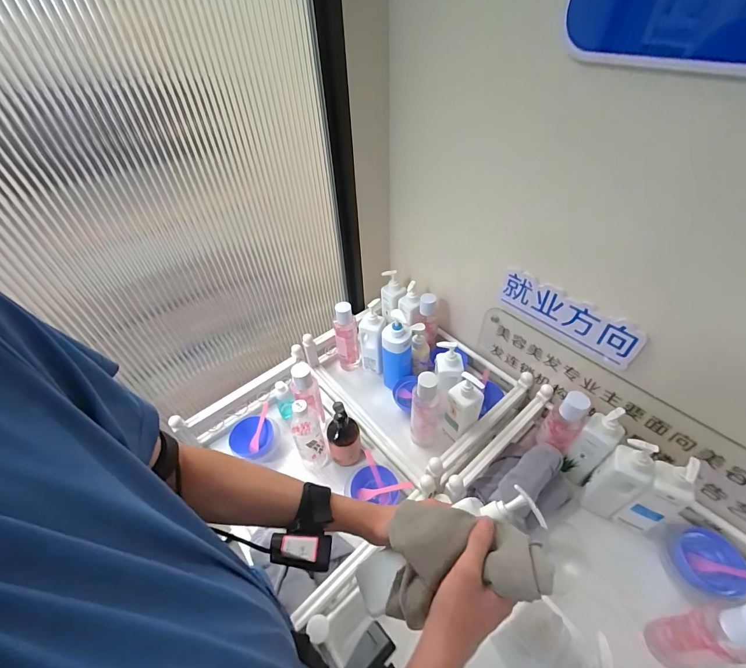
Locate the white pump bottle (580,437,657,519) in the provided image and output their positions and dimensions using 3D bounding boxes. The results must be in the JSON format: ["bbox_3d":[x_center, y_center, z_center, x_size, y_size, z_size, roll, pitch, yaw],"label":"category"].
[{"bbox_3d":[0.460,0.275,0.647,0.067,0.223,0.054,25,52,26],"label":"white pump bottle"}]

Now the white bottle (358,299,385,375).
[{"bbox_3d":[-0.003,0.019,0.935,0.067,0.233,0.061,-4,45,0],"label":"white bottle"}]

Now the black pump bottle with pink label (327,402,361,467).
[{"bbox_3d":[-0.065,0.217,0.749,0.071,0.190,0.065,-7,45,-3],"label":"black pump bottle with pink label"}]

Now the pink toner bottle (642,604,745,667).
[{"bbox_3d":[0.477,0.438,0.499,0.054,0.234,0.064,-4,45,0],"label":"pink toner bottle"}]

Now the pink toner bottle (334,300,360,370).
[{"bbox_3d":[-0.075,0.009,0.955,0.061,0.222,0.057,-11,45,-7],"label":"pink toner bottle"}]

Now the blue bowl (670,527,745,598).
[{"bbox_3d":[0.585,0.406,0.607,0.085,0.065,0.099,-4,45,0],"label":"blue bowl"}]

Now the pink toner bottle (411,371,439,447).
[{"bbox_3d":[0.119,0.174,0.773,0.070,0.222,0.051,5,46,9],"label":"pink toner bottle"}]

